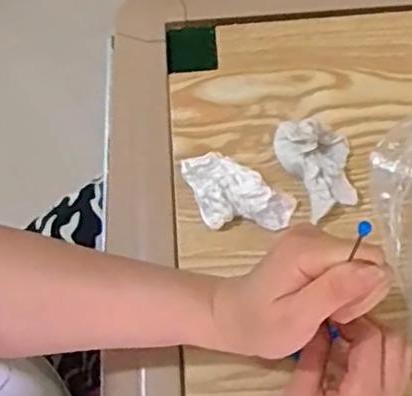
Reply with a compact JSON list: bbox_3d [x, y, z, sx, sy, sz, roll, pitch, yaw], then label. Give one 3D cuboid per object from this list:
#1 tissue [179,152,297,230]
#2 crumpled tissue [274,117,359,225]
[{"bbox_3d":[0.019,-0.002,0.512,0.088,0.028,0.047,31,76,12],"label":"tissue"},{"bbox_3d":[0.084,-0.023,0.513,0.055,0.034,0.075,-5,71,1],"label":"crumpled tissue"}]

